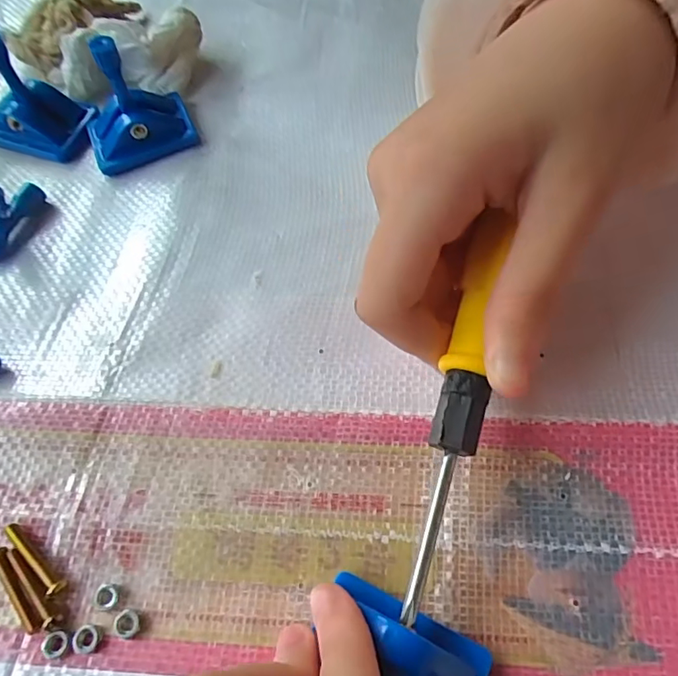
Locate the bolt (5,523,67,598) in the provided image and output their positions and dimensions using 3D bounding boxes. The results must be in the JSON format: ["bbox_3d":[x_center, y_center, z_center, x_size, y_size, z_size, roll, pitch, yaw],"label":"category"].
[{"bbox_3d":[-0.089,0.064,0.153,0.027,0.004,0.005,35,66,21],"label":"bolt"}]

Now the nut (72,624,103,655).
[{"bbox_3d":[-0.069,0.082,0.144,0.007,0.004,0.007,-4,58,1],"label":"nut"}]

